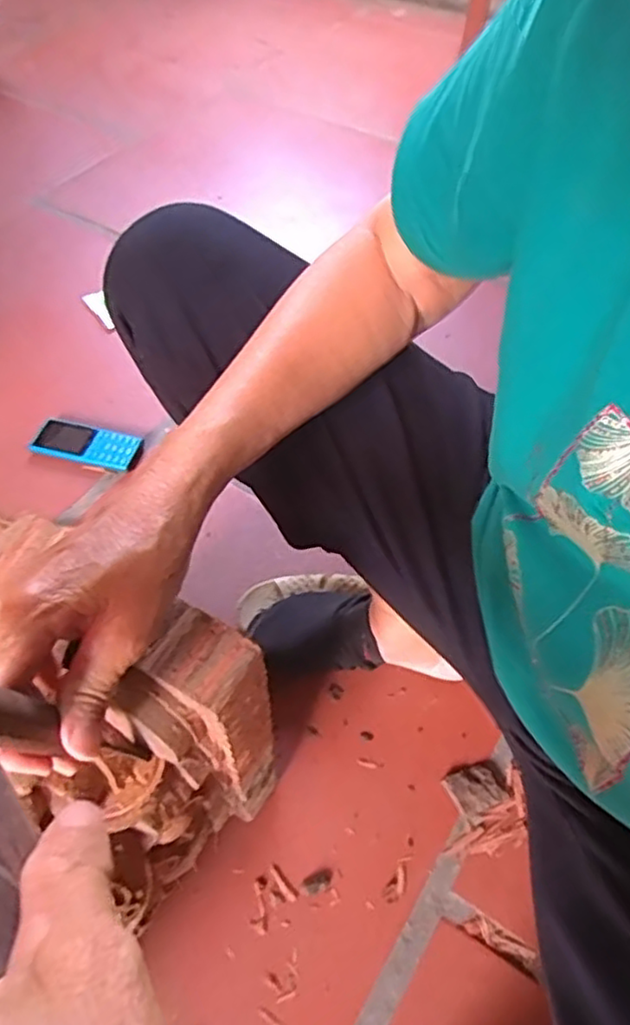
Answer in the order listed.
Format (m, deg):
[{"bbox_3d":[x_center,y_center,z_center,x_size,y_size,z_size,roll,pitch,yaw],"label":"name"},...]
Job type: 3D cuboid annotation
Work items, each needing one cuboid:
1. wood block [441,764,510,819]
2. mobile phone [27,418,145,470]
[{"bbox_3d":[0.141,0.239,0.586,0.050,0.008,0.038,-21,58,-16],"label":"wood block"},{"bbox_3d":[-0.277,-0.083,0.817,0.134,0.018,0.053,12,55,7],"label":"mobile phone"}]

